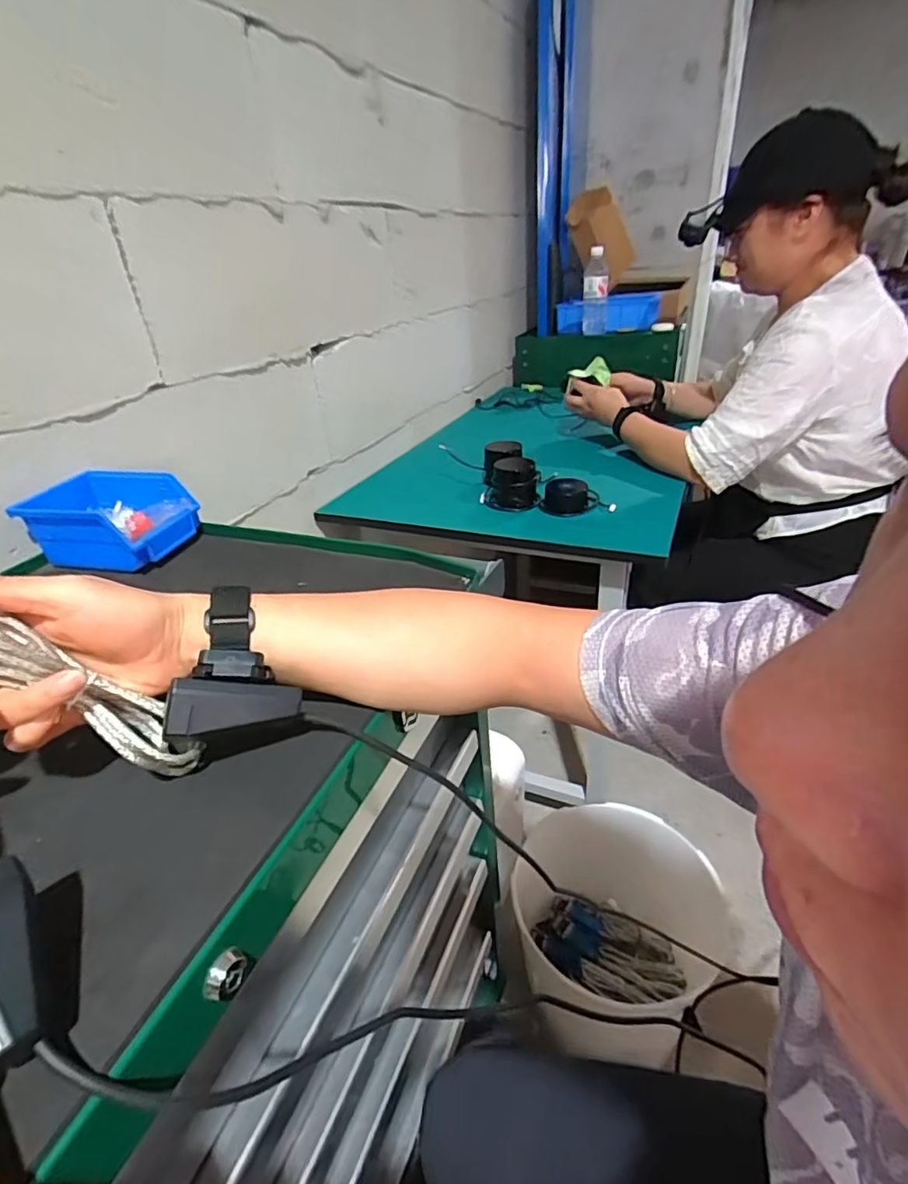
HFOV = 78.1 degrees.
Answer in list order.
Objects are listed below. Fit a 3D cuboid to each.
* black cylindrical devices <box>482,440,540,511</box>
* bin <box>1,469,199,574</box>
[{"bbox_3d":[0.094,-0.210,1.010,0.095,0.077,0.157,-6,32,-1],"label":"black cylindrical devices"},{"bbox_3d":[-0.370,-0.077,0.605,0.154,0.067,0.111,6,34,17],"label":"bin"}]

